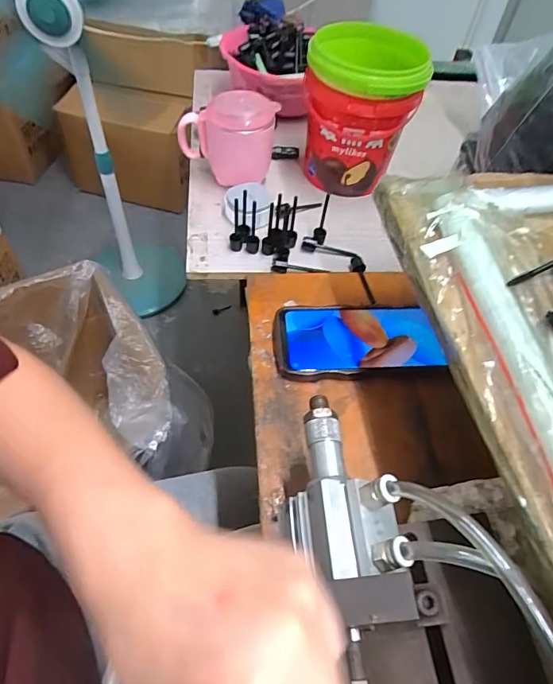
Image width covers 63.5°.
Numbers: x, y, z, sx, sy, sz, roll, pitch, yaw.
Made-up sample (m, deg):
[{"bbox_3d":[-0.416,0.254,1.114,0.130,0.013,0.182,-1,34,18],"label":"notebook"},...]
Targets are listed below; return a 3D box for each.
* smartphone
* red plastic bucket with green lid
[{"bbox_3d":[0.079,-0.003,0.426,0.156,0.014,0.076,0,53,-6],"label":"smartphone"},{"bbox_3d":[0.094,-0.271,0.542,0.122,0.155,0.111,3,53,-4],"label":"red plastic bucket with green lid"}]

